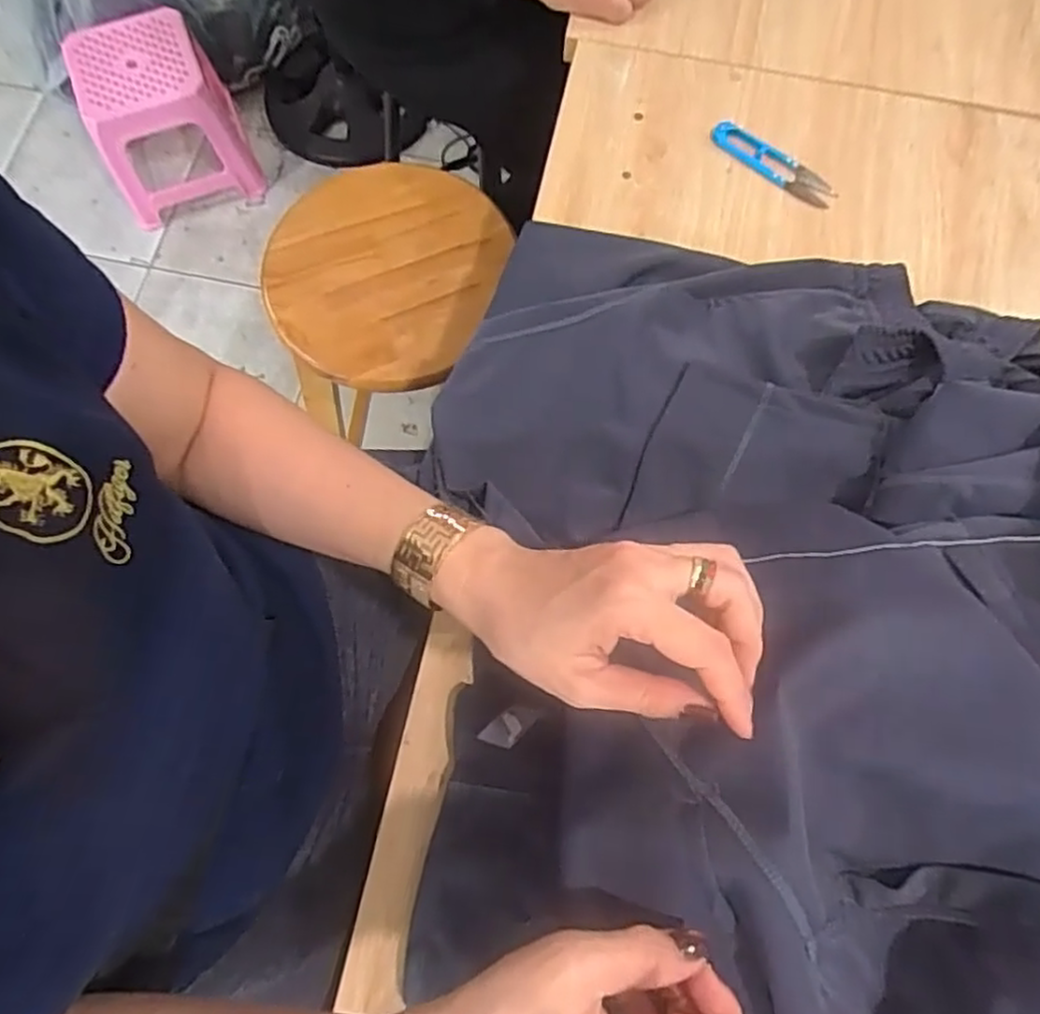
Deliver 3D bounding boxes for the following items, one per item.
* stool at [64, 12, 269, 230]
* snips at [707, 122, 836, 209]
[{"bbox_3d":[-0.711,-0.769,1.412,0.274,0.253,0.228,-28,75,-8],"label":"stool"},{"bbox_3d":[0.226,-0.308,0.635,0.123,0.011,0.029,37,77,10],"label":"snips"}]

